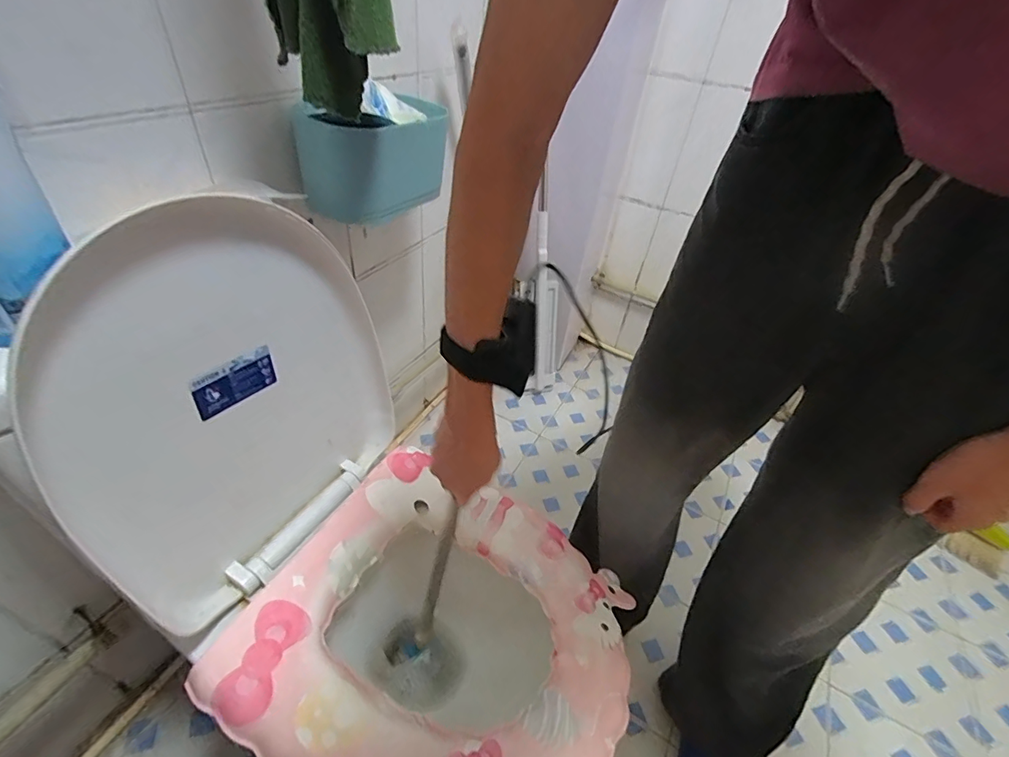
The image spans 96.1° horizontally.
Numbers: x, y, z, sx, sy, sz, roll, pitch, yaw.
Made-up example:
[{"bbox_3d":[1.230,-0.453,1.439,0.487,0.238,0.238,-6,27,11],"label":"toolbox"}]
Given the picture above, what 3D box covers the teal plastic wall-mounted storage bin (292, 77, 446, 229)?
[{"bbox_3d":[-0.182,-0.327,0.662,0.117,0.136,0.236,28,45,20],"label":"teal plastic wall-mounted storage bin"}]

